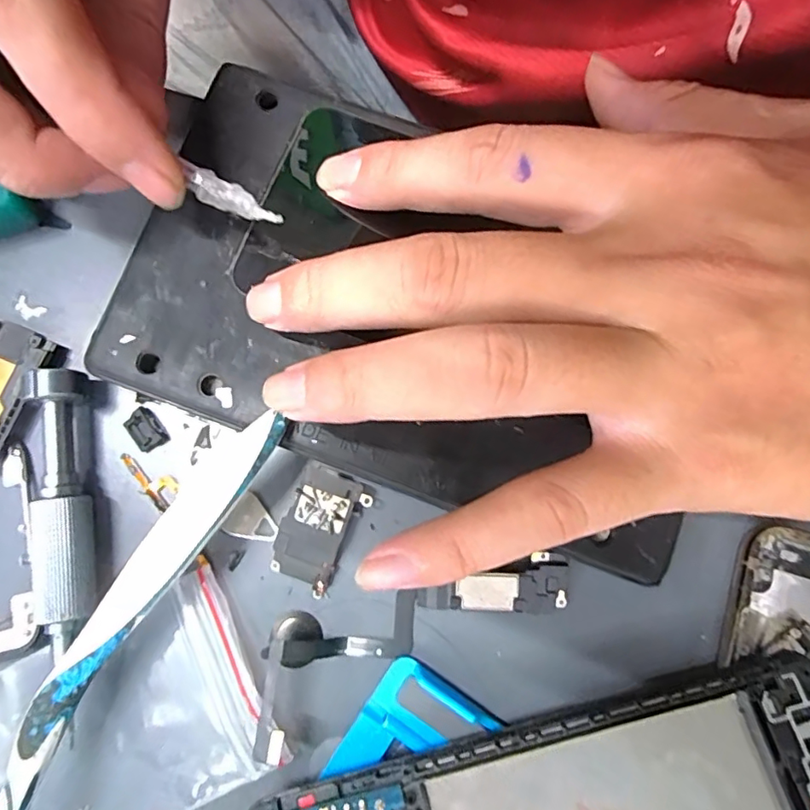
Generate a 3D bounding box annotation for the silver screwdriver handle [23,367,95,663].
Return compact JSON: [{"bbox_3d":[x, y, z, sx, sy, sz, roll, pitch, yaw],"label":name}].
[{"bbox_3d":[-0.102,0.030,0.159,0.016,0.020,0.079,-6,82,1],"label":"silver screwdriver handle"}]

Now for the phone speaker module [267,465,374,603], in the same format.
[{"bbox_3d":[-0.026,0.038,0.164,0.021,0.010,0.034,27,84,6],"label":"phone speaker module"}]

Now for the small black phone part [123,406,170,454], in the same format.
[{"bbox_3d":[-0.083,0.008,0.171,0.010,0.004,0.013,-36,82,-3],"label":"small black phone part"}]

